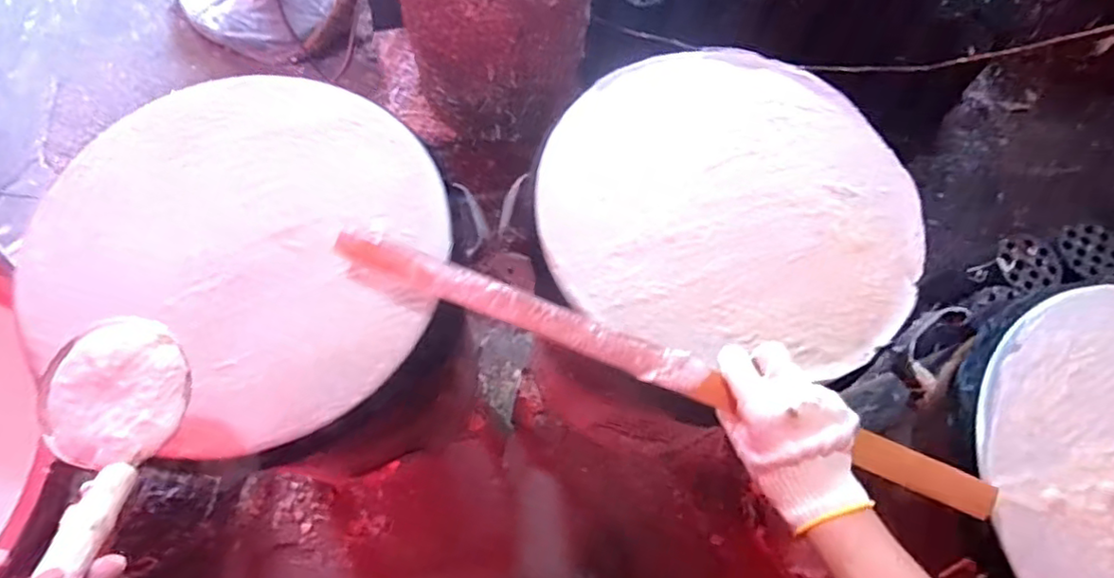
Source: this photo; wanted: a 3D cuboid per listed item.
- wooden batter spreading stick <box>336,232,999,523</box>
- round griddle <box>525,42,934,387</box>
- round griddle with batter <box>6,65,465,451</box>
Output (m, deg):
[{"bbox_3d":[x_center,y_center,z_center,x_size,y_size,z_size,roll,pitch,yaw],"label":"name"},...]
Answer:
[{"bbox_3d":[0.081,0.063,0.506,0.562,0.021,0.032,22,70,3],"label":"wooden batter spreading stick"},{"bbox_3d":[0.172,-0.098,0.604,0.362,0.016,0.334,1,70,-3],"label":"round griddle"},{"bbox_3d":[-0.287,-0.053,0.555,0.371,0.031,0.333,31,71,8],"label":"round griddle with batter"}]

